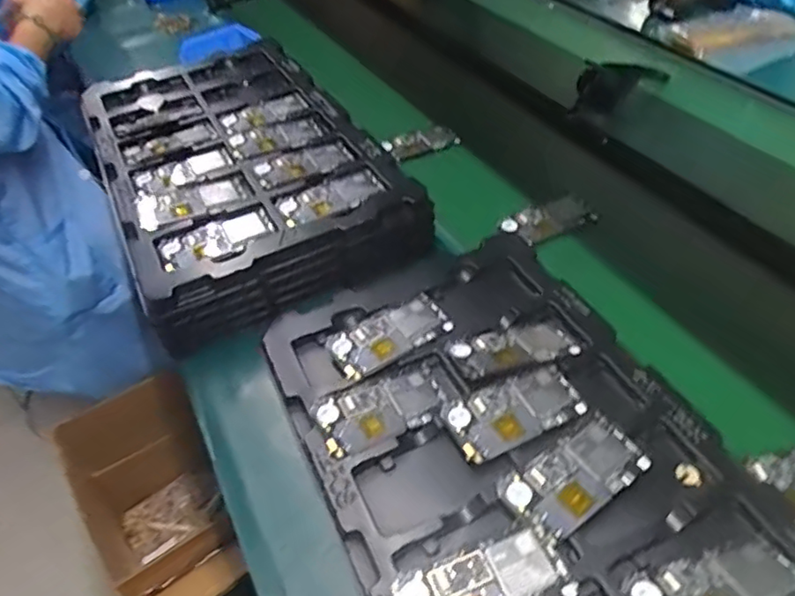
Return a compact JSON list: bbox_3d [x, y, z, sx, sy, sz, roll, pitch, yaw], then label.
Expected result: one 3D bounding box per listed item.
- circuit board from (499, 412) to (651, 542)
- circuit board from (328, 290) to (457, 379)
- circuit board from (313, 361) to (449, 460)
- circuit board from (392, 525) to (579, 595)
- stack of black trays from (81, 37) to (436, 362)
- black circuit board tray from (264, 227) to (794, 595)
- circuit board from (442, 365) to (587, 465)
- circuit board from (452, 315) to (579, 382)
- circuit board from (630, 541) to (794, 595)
[{"bbox_3d":[0.151,0.149,0.505,0.121,0.005,0.062,-29,51,-22],"label":"circuit board"},{"bbox_3d":[-0.008,0.037,0.629,0.124,0.008,0.063,-25,50,-20],"label":"circuit board"},{"bbox_3d":[-0.015,0.103,0.566,0.119,0.006,0.063,-21,48,-16],"label":"circuit board"},{"bbox_3d":[0.063,0.217,0.444,0.124,0.011,0.061,-19,48,-14],"label":"circuit board"},{"bbox_3d":[-0.233,-0.197,0.839,0.331,0.077,0.589,-23,49,-18],"label":"stack of black trays"},{"bbox_3d":[0.111,0.149,0.512,0.317,0.026,0.557,-20,48,-15],"label":"black circuit board tray"},{"bbox_3d":[0.107,0.103,0.550,0.120,0.006,0.060,-20,48,-15],"label":"circuit board"},{"bbox_3d":[0.116,0.048,0.598,0.118,0.012,0.057,-15,47,-11],"label":"circuit board"},{"bbox_3d":[0.235,0.210,0.432,0.119,0.012,0.056,-13,47,-9],"label":"circuit board"}]

